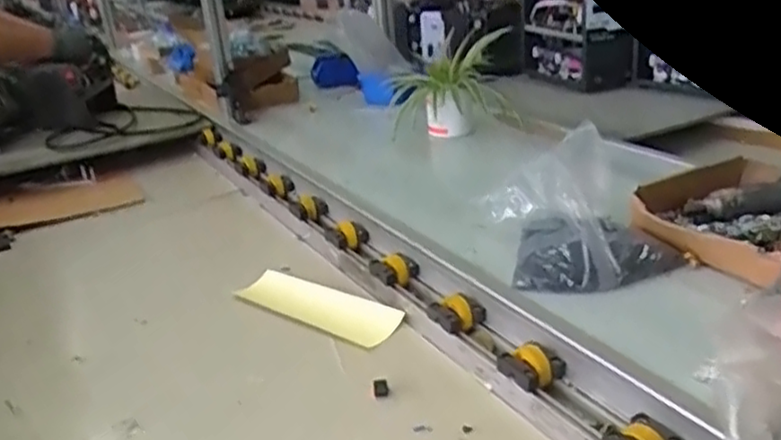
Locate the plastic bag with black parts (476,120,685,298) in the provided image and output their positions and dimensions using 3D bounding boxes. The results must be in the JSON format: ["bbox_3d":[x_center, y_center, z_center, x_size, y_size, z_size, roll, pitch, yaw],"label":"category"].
[{"bbox_3d":[0.234,-0.016,0.889,0.203,0.108,0.243,-6,23,-2],"label":"plastic bag with black parts"}]

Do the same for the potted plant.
[{"bbox_3d":[0.124,-0.268,1.410,0.241,0.176,0.188,-4,23,2],"label":"potted plant"}]

